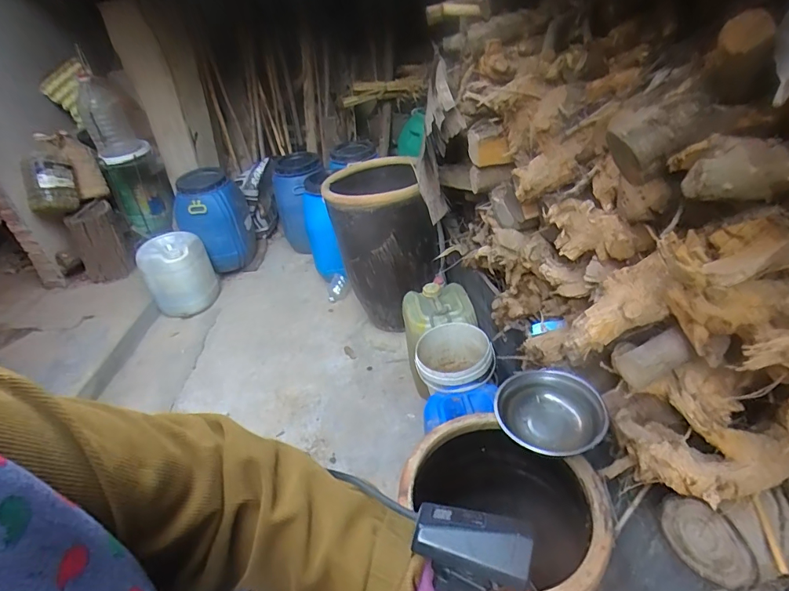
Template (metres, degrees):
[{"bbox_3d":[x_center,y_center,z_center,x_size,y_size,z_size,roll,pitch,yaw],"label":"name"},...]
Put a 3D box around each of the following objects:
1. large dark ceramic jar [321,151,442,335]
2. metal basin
[{"bbox_3d":[-0.041,-0.171,1.902,0.381,0.687,0.427,-12,35,-8],"label":"large dark ceramic jar"},{"bbox_3d":[0.296,0.234,0.857,0.196,0.068,0.195,-2,35,8],"label":"metal basin"}]

